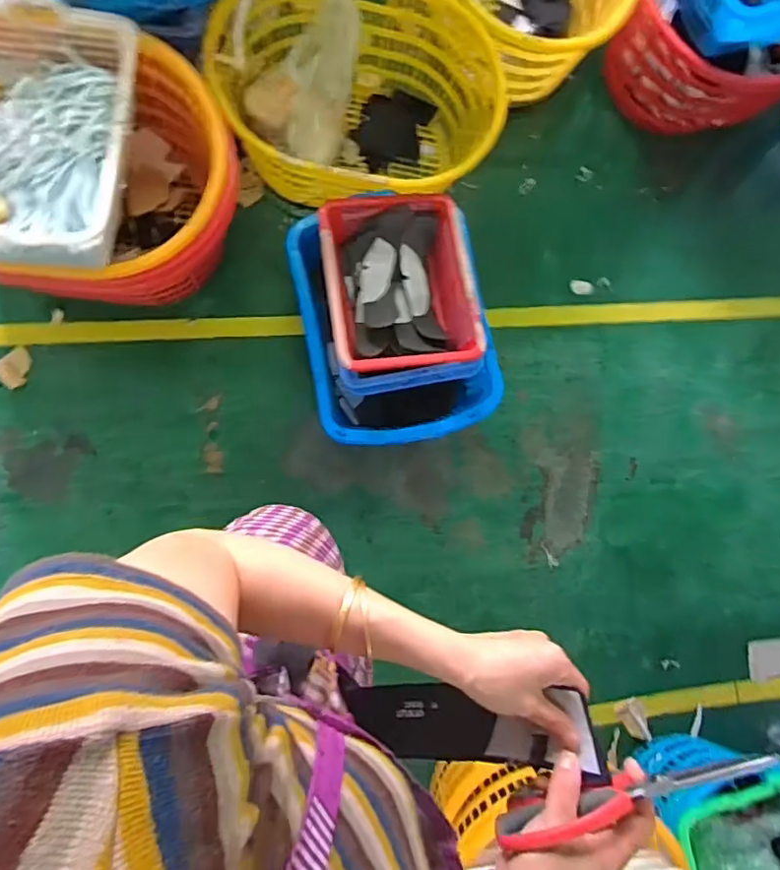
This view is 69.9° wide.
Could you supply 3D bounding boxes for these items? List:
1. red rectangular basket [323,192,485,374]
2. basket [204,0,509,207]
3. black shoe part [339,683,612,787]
[{"bbox_3d":[0.016,-0.330,1.188,0.302,0.138,0.395,-7,86,-8],"label":"red rectangular basket"},{"bbox_3d":[-0.069,-0.807,1.316,0.613,0.299,0.543,10,84,-7],"label":"basket"},{"bbox_3d":[0.062,0.230,0.447,0.199,0.018,0.062,1,84,16],"label":"black shoe part"}]

